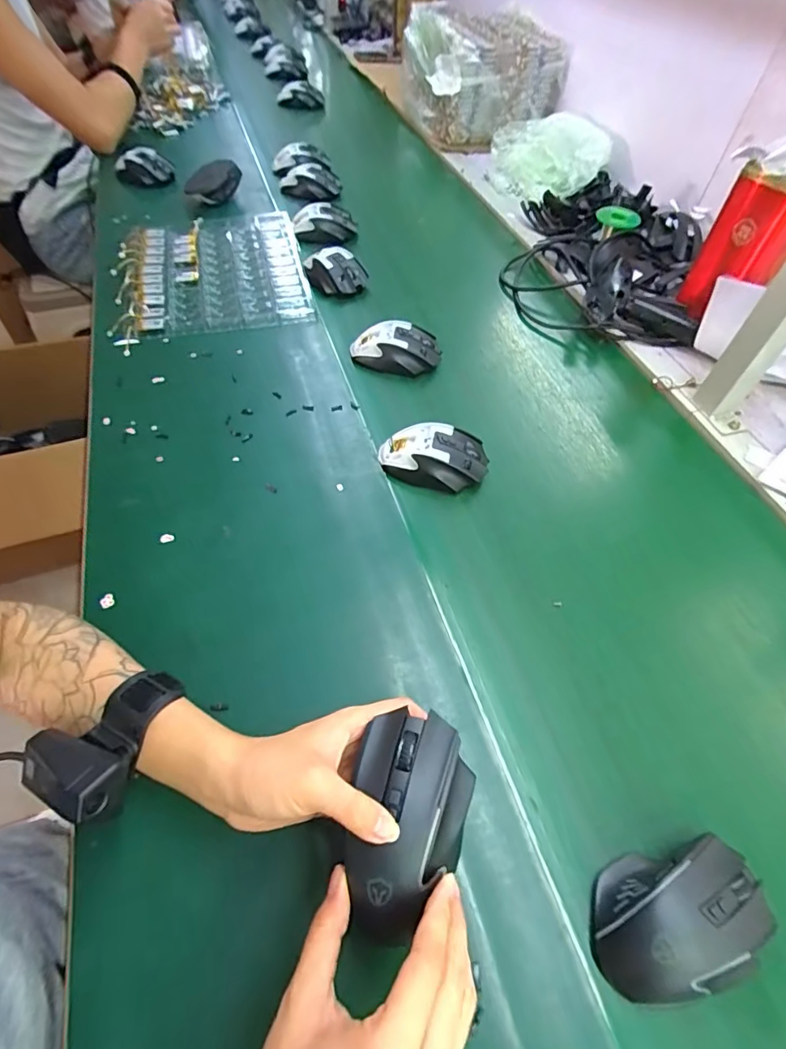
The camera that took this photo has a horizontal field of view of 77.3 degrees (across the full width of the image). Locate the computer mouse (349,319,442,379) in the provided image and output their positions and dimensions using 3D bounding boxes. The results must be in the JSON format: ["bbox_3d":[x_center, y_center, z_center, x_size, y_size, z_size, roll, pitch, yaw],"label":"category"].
[{"bbox_3d":[0.004,-0.230,0.652,0.115,0.050,0.060,7,55,1],"label":"computer mouse"}]

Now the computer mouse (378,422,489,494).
[{"bbox_3d":[0.045,-0.074,0.534,0.114,0.034,0.069,2,55,-2],"label":"computer mouse"}]

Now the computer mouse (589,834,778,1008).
[{"bbox_3d":[0.185,0.249,0.311,0.112,0.034,0.069,-9,56,-10],"label":"computer mouse"}]

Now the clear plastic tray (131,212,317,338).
[{"bbox_3d":[-0.263,-0.389,0.748,0.240,0.028,0.301,-12,57,-11],"label":"clear plastic tray"}]

